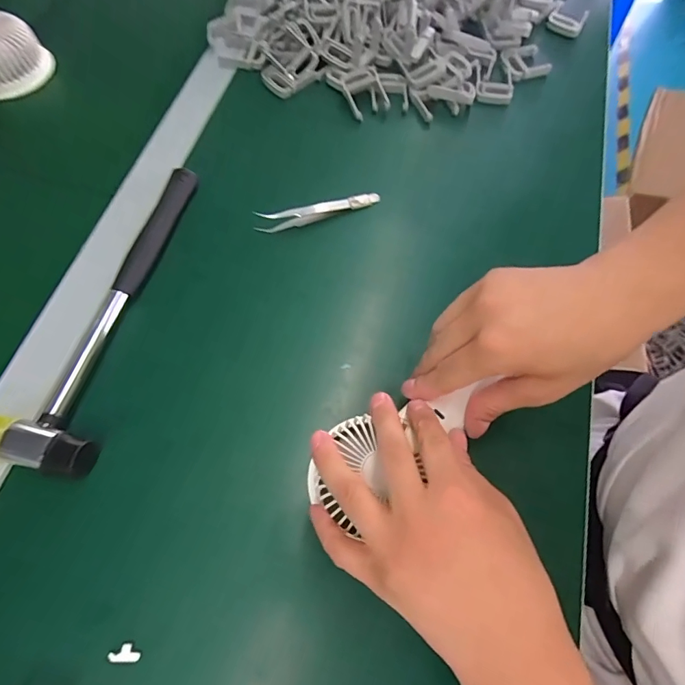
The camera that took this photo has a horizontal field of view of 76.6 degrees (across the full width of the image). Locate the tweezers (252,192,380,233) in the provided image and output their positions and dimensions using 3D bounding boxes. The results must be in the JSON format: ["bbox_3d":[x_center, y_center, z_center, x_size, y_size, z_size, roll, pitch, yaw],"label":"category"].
[{"bbox_3d":[-0.020,-0.118,0.388,0.112,0.016,0.018,-14,67,-8],"label":"tweezers"}]

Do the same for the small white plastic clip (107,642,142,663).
[{"bbox_3d":[-0.129,0.184,0.257,0.017,0.005,0.009,4,66,0],"label":"small white plastic clip"}]

